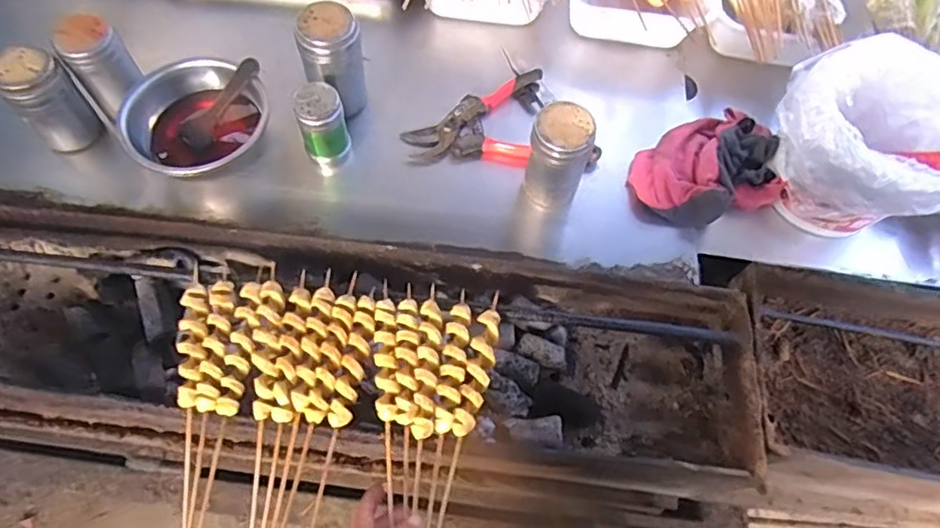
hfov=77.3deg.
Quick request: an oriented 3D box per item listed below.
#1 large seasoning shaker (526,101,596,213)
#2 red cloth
[{"bbox_3d":[0.098,-0.114,0.665,0.062,0.139,0.060,0,66,-1],"label":"large seasoning shaker"},{"bbox_3d":[0.287,-0.120,0.710,0.198,0.044,0.133,-19,67,-9],"label":"red cloth"}]

